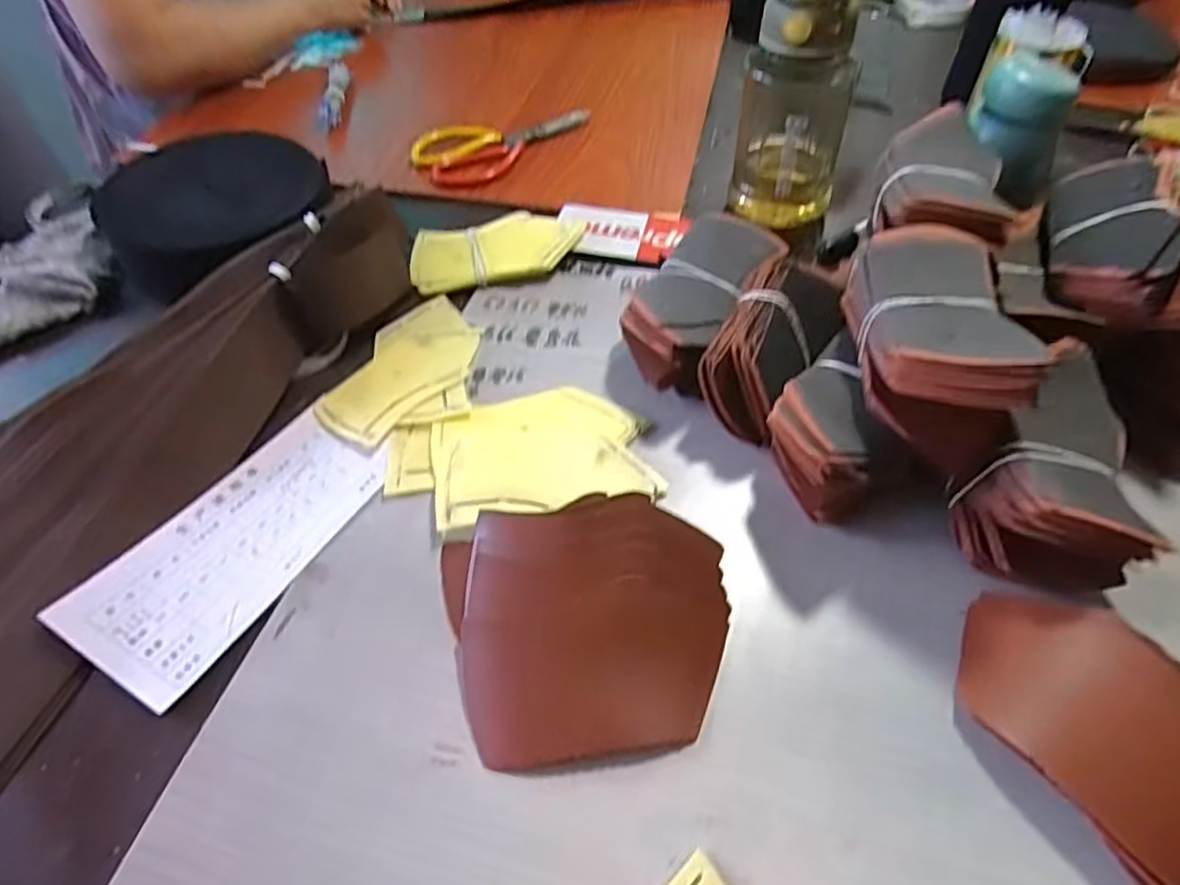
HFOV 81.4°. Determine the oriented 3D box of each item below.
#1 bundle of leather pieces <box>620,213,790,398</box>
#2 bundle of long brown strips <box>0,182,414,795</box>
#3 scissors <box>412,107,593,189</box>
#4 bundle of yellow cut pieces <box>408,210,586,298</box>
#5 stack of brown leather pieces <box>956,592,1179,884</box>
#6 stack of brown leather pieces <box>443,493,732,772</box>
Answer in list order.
[{"bbox_3d":[0.079,-0.100,0.509,0.077,0.061,0.160,23,53,20],"label":"bundle of leather pieces"},{"bbox_3d":[-0.317,-0.031,0.446,0.228,0.058,0.478,16,51,14],"label":"bundle of long brown strips"},{"bbox_3d":[-0.086,-0.329,0.735,0.207,0.029,0.077,-35,57,-26],"label":"scissors"},{"bbox_3d":[-0.079,-0.165,0.590,0.145,0.020,0.079,-9,49,-7],"label":"bundle of yellow cut pieces"},{"bbox_3d":[0.252,0.141,0.313,0.091,0.040,0.170,-31,55,-24],"label":"stack of brown leather pieces"},{"bbox_3d":[0.000,0.092,0.363,0.151,0.032,0.130,-4,49,-3],"label":"stack of brown leather pieces"}]

